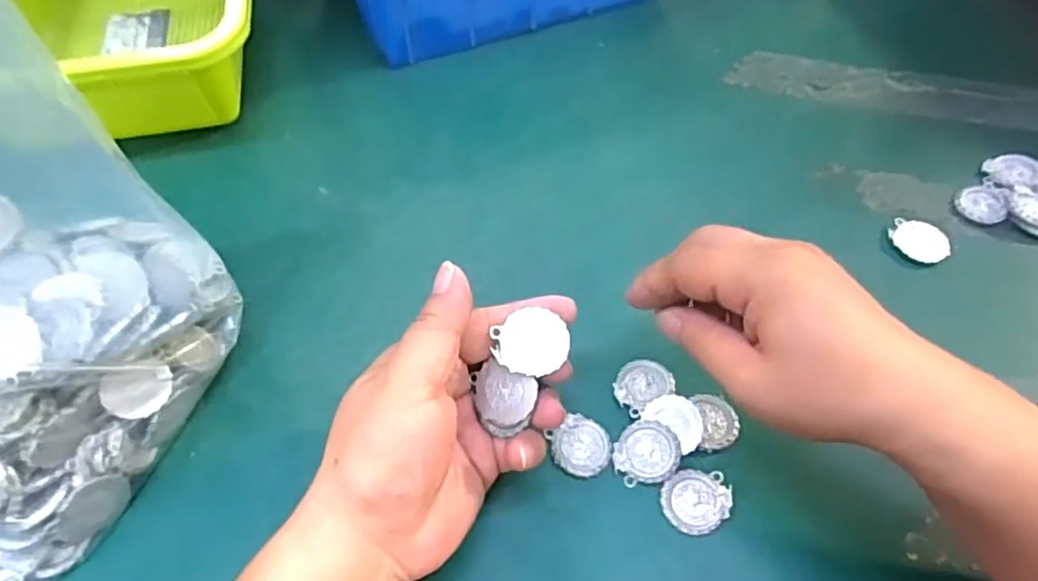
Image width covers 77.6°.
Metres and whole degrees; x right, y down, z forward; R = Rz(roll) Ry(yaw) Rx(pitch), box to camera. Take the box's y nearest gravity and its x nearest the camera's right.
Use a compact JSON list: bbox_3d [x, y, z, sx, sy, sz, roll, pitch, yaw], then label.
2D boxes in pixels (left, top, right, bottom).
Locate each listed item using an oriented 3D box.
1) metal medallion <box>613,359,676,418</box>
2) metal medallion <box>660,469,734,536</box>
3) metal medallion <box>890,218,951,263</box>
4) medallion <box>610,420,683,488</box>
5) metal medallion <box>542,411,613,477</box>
[{"bbox_3d":[0.062,0.045,0.320,0.030,0.005,0.025,-23,61,-14],"label":"metal medallion"},{"bbox_3d":[0.080,0.094,0.290,0.031,0.004,0.027,-20,61,-12],"label":"metal medallion"},{"bbox_3d":[0.230,-0.028,0.370,0.031,0.006,0.028,6,58,3],"label":"metal medallion"},{"bbox_3d":[0.060,0.074,0.300,0.030,0.006,0.028,-4,58,-3],"label":"medallion"},{"bbox_3d":[0.029,0.072,0.304,0.028,0.004,0.029,0,58,-1],"label":"metal medallion"}]

